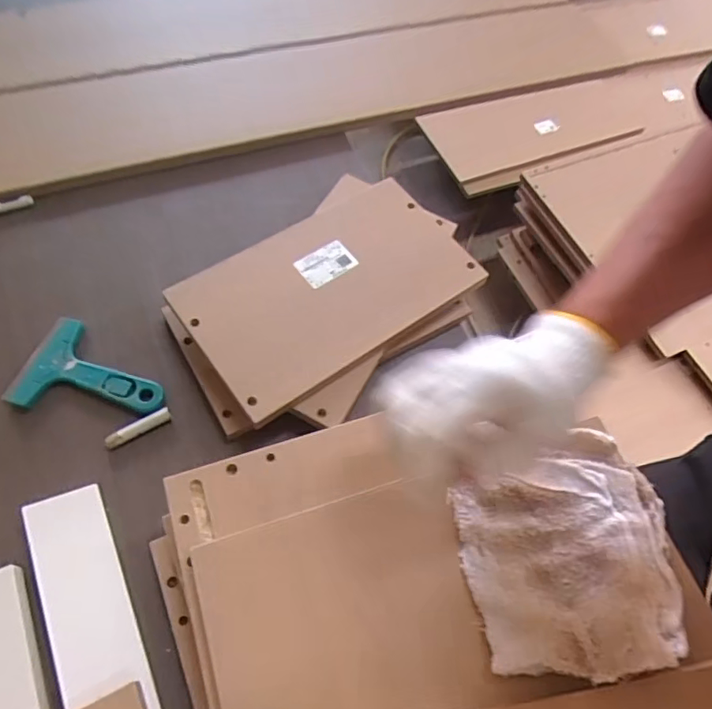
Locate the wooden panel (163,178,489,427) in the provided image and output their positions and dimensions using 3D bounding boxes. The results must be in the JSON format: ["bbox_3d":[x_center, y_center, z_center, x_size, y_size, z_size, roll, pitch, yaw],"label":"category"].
[{"bbox_3d":[-0.023,-0.074,0.587,0.300,0.014,0.174,-32,73,-21],"label":"wooden panel"}]

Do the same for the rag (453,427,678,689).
[{"bbox_3d":[0.157,0.131,0.390,0.155,0.050,0.159,-9,63,-8],"label":"rag"}]

